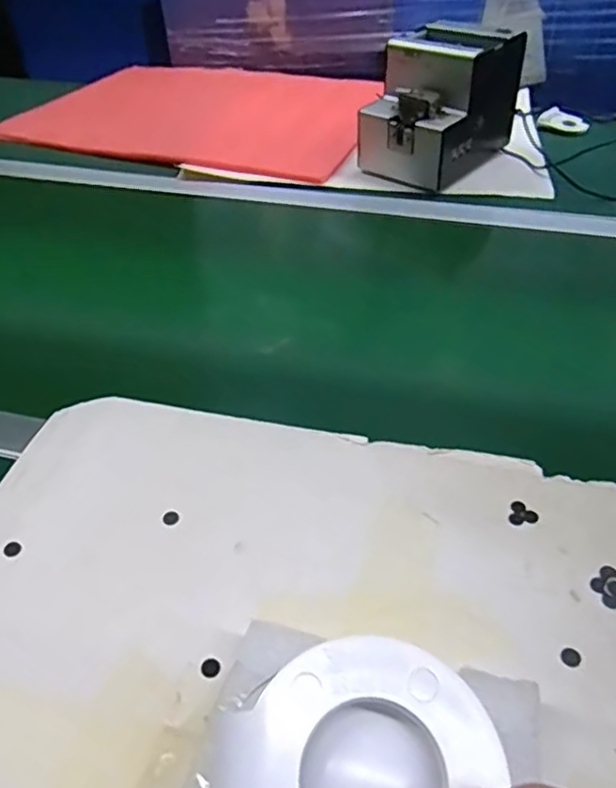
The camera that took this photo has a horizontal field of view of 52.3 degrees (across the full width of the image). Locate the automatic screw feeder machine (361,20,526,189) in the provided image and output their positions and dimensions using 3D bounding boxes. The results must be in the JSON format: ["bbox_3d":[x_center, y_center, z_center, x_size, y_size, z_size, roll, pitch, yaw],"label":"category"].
[{"bbox_3d":[0.169,-0.367,0.803,0.132,0.149,0.183,28,49,27],"label":"automatic screw feeder machine"}]

